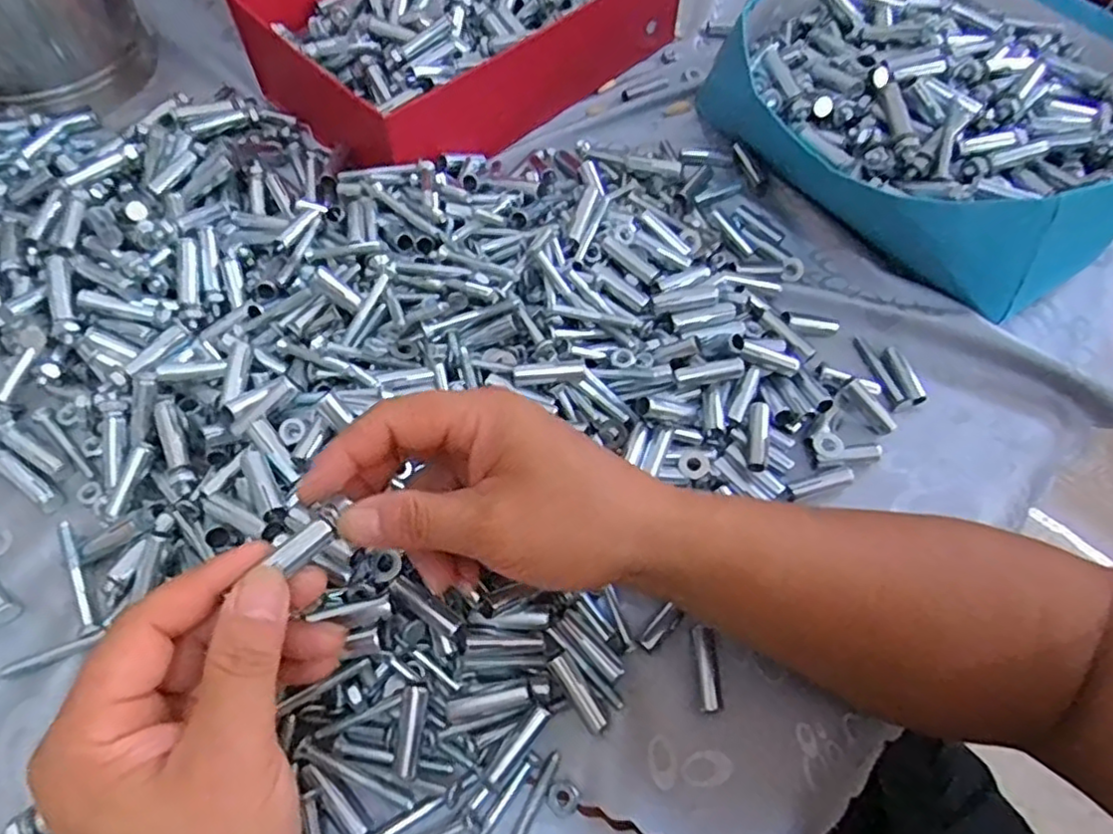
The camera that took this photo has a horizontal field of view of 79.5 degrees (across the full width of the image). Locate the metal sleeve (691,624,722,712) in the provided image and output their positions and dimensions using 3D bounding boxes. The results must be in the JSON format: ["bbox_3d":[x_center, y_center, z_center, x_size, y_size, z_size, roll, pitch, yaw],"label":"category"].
[{"bbox_3d":[0.074,0.123,0.328,0.010,0.012,0.039,-1,62,-3],"label":"metal sleeve"}]

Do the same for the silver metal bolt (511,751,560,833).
[{"bbox_3d":[-0.013,0.177,0.297,0.010,0.006,0.056,24,63,10],"label":"silver metal bolt"}]

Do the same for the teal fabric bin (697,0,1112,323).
[{"bbox_3d":[0.272,-0.226,0.480,0.281,0.087,0.282,-40,70,-21],"label":"teal fabric bin"}]

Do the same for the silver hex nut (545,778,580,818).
[{"bbox_3d":[0.003,0.171,0.300,0.014,0.004,0.014,-39,70,-20],"label":"silver hex nut"}]

